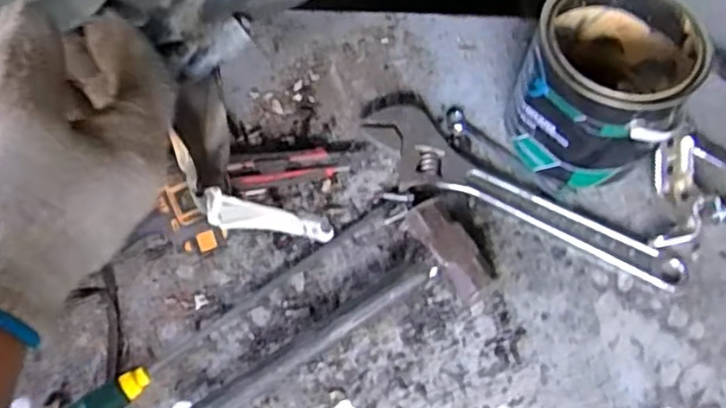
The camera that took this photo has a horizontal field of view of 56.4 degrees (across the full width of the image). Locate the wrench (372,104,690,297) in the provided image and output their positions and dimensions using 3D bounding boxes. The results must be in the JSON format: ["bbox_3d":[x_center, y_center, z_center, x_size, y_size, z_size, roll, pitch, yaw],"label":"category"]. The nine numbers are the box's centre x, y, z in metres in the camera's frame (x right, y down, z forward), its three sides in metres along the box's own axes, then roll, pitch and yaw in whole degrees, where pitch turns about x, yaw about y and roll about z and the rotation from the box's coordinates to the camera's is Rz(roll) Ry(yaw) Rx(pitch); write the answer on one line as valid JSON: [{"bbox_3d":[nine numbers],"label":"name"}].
[{"bbox_3d":[0.154,0.003,0.692,0.346,0.026,0.077,30,66,13],"label":"wrench"}]

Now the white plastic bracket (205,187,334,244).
[{"bbox_3d":[-0.058,0.010,0.406,0.086,0.027,0.013,17,53,-42],"label":"white plastic bracket"}]

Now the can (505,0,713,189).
[{"bbox_3d":[0.239,-0.119,0.684,0.148,0.152,0.154,0,63,-1],"label":"can"}]

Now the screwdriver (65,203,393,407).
[{"bbox_3d":[-0.137,0.107,0.627,0.404,0.039,0.032,-37,70,-18],"label":"screwdriver"}]

